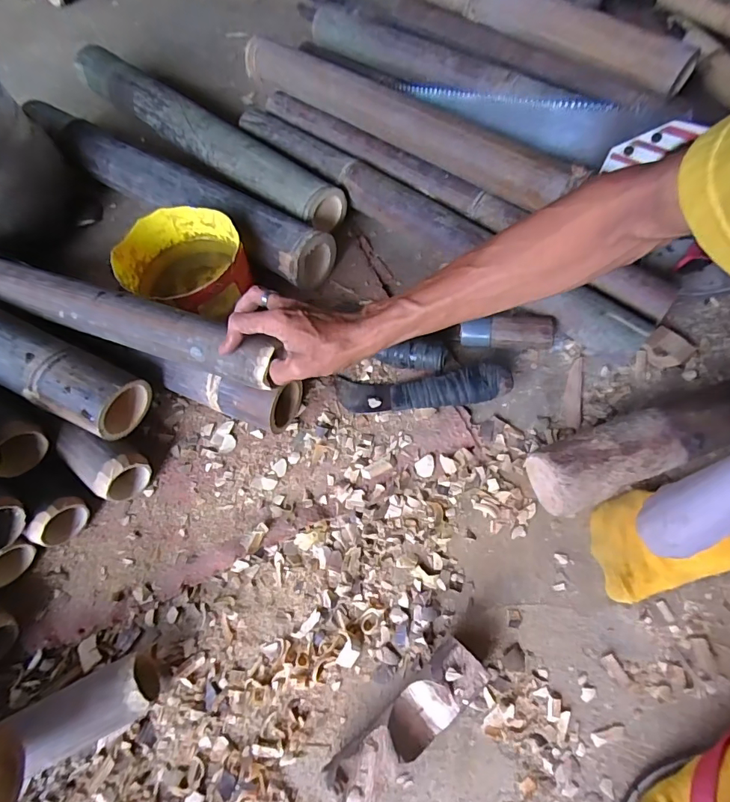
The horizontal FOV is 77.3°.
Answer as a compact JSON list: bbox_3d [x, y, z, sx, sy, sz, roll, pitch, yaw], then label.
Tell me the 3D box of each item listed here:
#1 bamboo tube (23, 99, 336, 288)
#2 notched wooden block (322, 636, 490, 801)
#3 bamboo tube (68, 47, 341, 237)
[{"bbox_3d":[-0.305,-0.332,0.698,0.600,0.079,0.085,31,70,16],"label":"bamboo tube"},{"bbox_3d":[0.039,0.286,0.406,0.158,0.044,0.046,-39,69,-15],"label":"notched wooden block"},{"bbox_3d":[-0.284,-0.442,0.750,0.624,0.076,0.089,37,71,18],"label":"bamboo tube"}]

